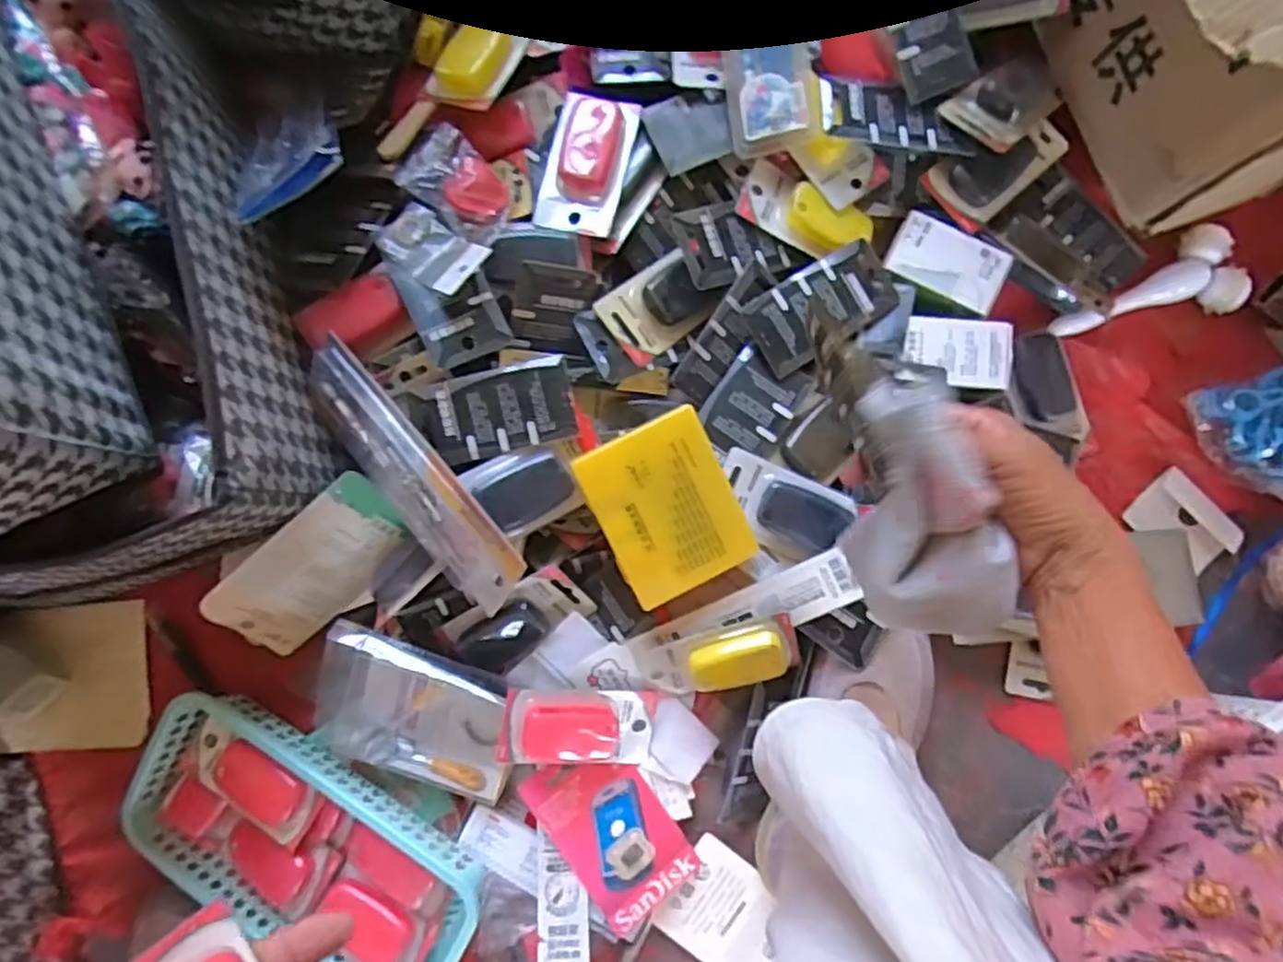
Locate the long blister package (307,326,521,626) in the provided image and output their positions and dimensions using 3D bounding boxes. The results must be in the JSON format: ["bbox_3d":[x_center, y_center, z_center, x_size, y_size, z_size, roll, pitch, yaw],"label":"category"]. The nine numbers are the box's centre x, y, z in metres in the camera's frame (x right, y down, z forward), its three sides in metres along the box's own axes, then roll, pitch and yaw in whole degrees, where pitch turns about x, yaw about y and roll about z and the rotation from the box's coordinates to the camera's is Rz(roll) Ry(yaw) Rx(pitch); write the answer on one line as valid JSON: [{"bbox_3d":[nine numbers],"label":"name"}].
[{"bbox_3d":[-0.157,-0.002,0.490,0.204,0.011,0.070,48,129,9],"label":"long blister package"}]

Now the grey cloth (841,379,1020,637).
[{"bbox_3d":[0.139,0.018,0.360,0.070,0.030,0.141,-17,114,-1],"label":"grey cloth"}]

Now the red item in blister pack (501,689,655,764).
[{"bbox_3d":[-0.043,0.174,0.513,0.108,0.020,0.054,10,87,-23],"label":"red item in blister pack"}]

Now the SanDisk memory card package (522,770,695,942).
[{"bbox_3d":[-0.019,0.249,0.524,0.078,0.009,0.123,-34,89,-17],"label":"SanDisk memory card package"}]

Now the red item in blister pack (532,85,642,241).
[{"bbox_3d":[-0.040,-0.234,0.532,0.057,0.016,0.110,13,87,1],"label":"red item in blister pack"}]

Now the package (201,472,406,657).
[{"bbox_3d":[-0.241,0.065,0.534,0.159,0.010,0.080,-40,128,11],"label":"package"}]

